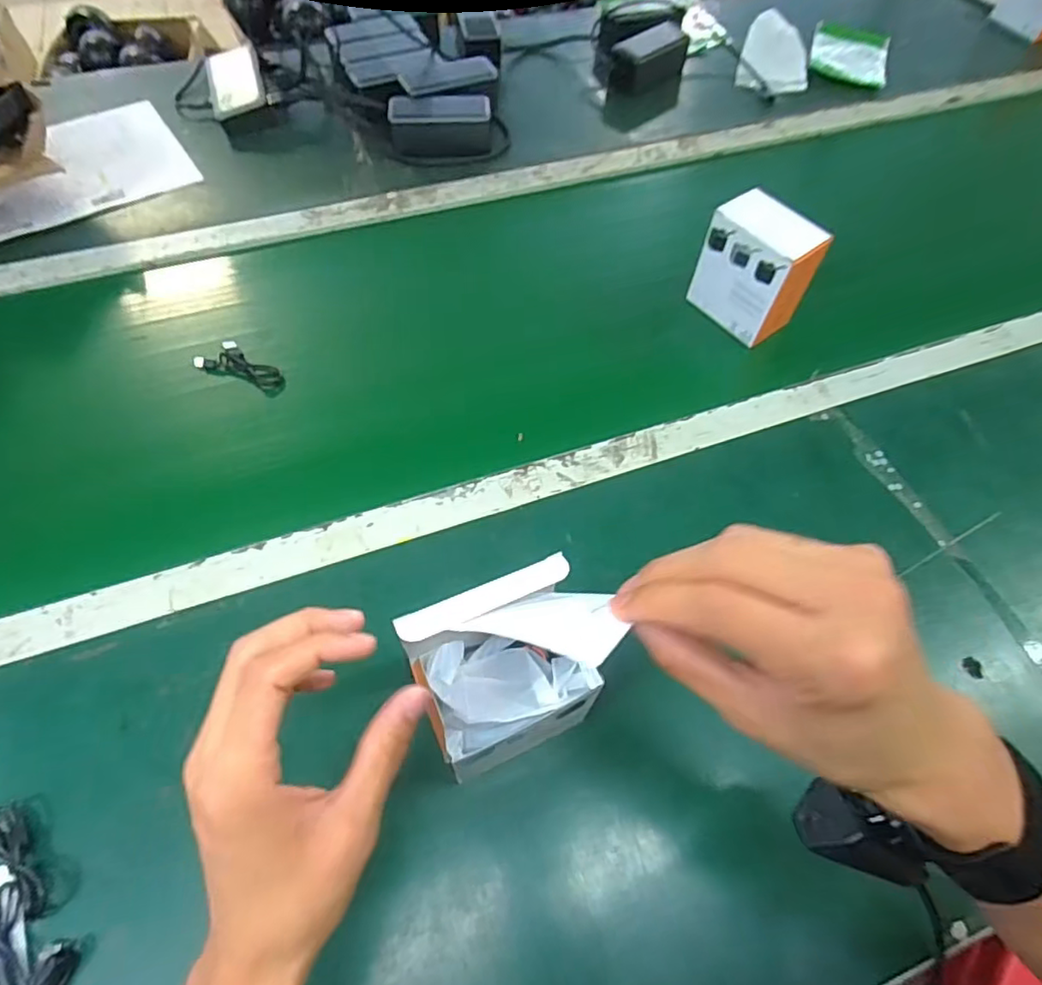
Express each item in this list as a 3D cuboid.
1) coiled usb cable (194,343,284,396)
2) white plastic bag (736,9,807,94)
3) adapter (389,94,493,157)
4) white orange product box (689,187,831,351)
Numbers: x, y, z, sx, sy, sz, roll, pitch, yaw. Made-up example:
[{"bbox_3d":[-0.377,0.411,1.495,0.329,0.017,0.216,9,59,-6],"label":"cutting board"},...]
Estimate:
[{"bbox_3d":[-0.284,-0.125,0.629,0.089,0.018,0.043,27,62,13],"label":"coiled usb cable"},{"bbox_3d":[0.414,-0.720,0.994,0.100,0.023,0.217,11,59,7],"label":"white plastic bag"},{"bbox_3d":[-0.103,-0.476,0.797,0.131,0.047,0.052,-10,60,-9],"label":"adapter"},{"bbox_3d":[0.249,-0.238,0.649,0.061,0.112,0.106,-34,66,-21],"label":"white orange product box"}]

